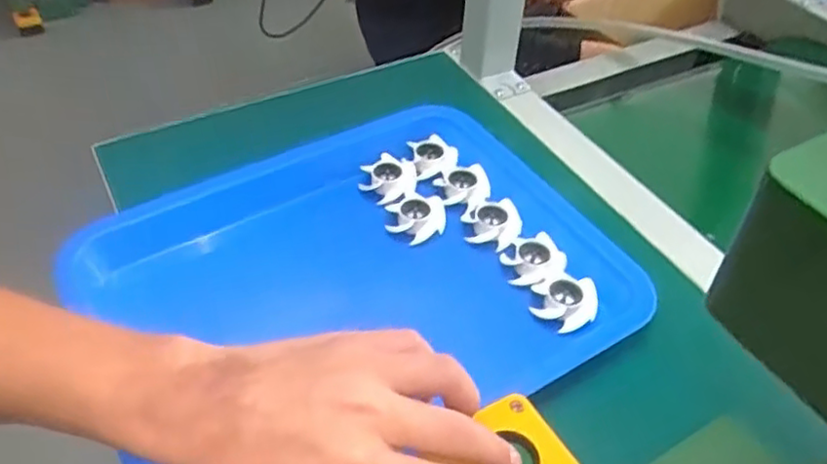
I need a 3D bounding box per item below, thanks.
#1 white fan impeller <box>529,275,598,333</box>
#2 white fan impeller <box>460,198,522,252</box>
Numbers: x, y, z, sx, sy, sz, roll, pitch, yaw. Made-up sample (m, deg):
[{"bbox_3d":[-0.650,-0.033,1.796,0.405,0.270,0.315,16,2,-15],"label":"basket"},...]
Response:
[{"bbox_3d":[0.102,0.046,0.463,0.043,0.019,0.036,19,48,16],"label":"white fan impeller"},{"bbox_3d":[0.059,-0.008,0.517,0.044,0.021,0.038,16,47,13],"label":"white fan impeller"}]

